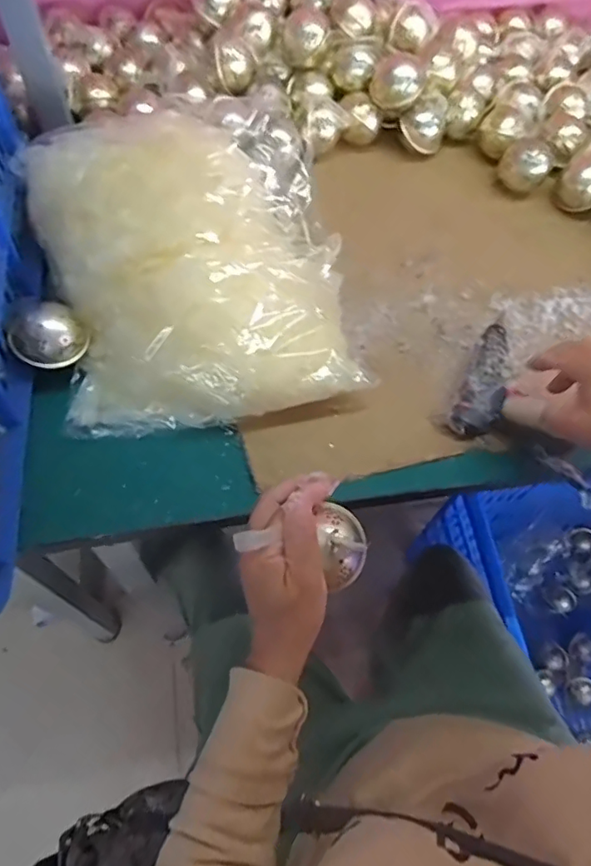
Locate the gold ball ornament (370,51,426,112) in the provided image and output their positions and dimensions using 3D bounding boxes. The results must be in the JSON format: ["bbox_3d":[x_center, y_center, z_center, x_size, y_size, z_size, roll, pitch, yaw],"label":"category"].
[{"bbox_3d":[0.113,-0.389,0.619,0.056,0.043,0.046,12,64,3],"label":"gold ball ornament"}]

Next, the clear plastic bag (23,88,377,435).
[{"bbox_3d":[-0.091,-0.145,0.478,0.247,0.119,0.273,-13,65,-10],"label":"clear plastic bag"}]

